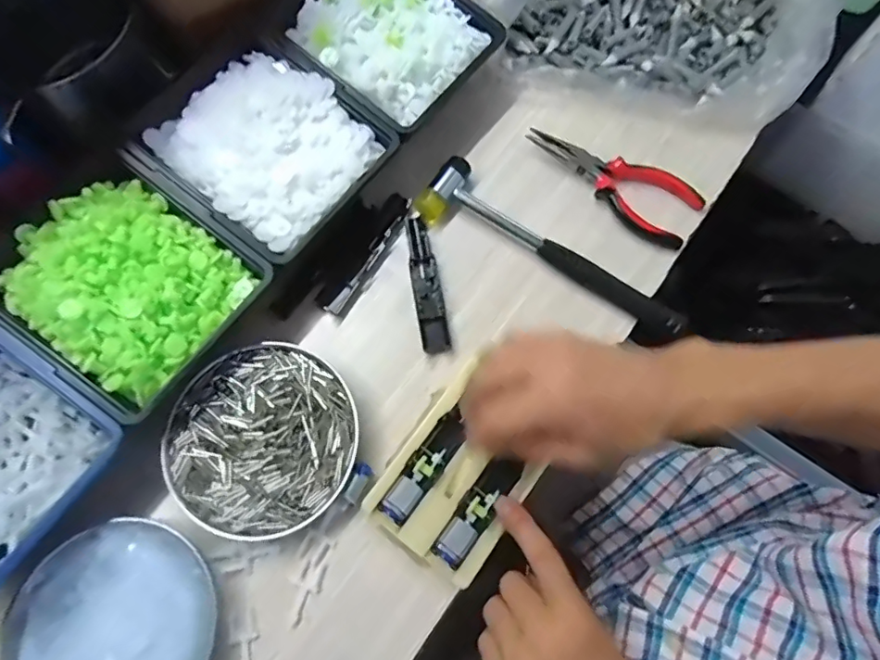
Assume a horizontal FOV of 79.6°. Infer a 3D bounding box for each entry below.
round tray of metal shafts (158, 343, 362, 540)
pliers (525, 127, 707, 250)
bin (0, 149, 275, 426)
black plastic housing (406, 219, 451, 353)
[{"bbox_3d":[-0.125,0.078,0.383,0.127,0.026,0.129,0,71,-1],"label":"round tray of metal shafts"},{"bbox_3d":[0.152,-0.134,0.466,0.156,0.022,0.064,34,73,10],"label":"pliers"},{"bbox_3d":[-0.222,-0.034,0.378,0.155,0.054,0.142,35,74,10],"label":"bin"},{"bbox_3d":[-0.011,-0.039,0.435,0.022,0.007,0.120,-8,71,-4],"label":"black plastic housing"}]

